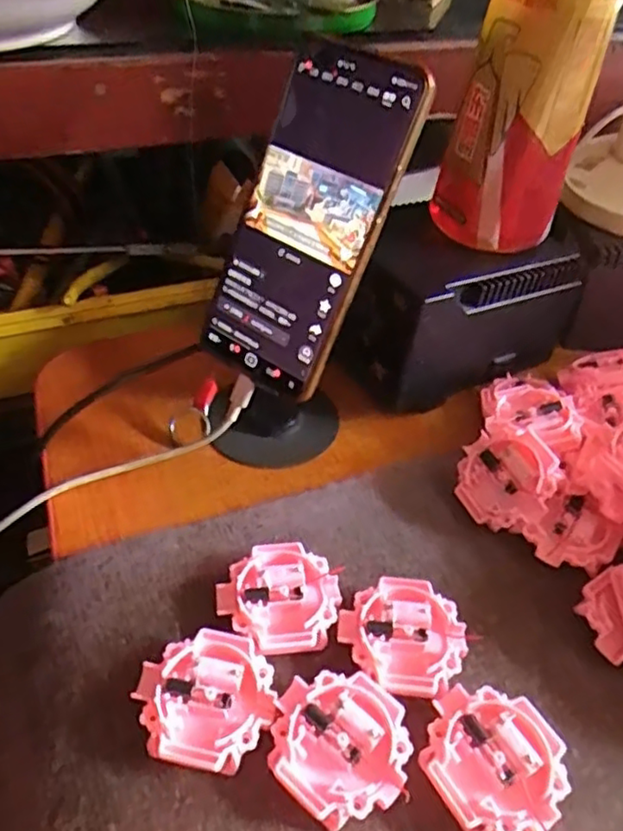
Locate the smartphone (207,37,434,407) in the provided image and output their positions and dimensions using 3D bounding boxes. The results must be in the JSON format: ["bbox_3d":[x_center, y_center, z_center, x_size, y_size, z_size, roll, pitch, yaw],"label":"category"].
[{"bbox_3d":[-0.002,-0.094,0.325,0.077,0.164,0.015,32,19,25],"label":"smartphone"}]

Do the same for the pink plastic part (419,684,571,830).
[{"bbox_3d":[0.071,0.133,0.250,0.052,0.010,0.054,-22,50,-25],"label":"pink plastic part"}]

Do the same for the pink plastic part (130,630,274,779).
[{"bbox_3d":[-0.043,0.114,0.261,0.054,0.012,0.051,2,44,-2],"label":"pink plastic part"}]

